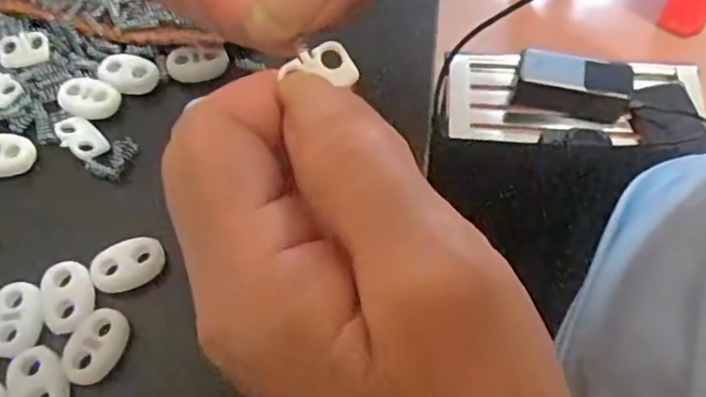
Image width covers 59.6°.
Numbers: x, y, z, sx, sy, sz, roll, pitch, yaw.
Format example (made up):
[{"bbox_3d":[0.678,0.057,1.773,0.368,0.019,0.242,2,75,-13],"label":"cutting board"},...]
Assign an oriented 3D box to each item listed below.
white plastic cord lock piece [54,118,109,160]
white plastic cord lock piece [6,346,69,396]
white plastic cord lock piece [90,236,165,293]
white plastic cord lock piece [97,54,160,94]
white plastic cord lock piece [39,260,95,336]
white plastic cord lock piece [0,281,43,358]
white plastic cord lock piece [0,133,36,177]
[{"bbox_3d":[-0.095,-0.022,0.216,0.013,0.004,0.019,-42,69,-19],"label":"white plastic cord lock piece"},{"bbox_3d":[-0.090,0.053,0.175,0.015,0.004,0.022,-31,66,-15],"label":"white plastic cord lock piece"},{"bbox_3d":[-0.071,0.021,0.193,0.022,0.004,0.014,-18,64,-8],"label":"white plastic cord lock piece"},{"bbox_3d":[-0.084,-0.047,0.228,0.025,0.004,0.015,13,63,7],"label":"white plastic cord lock piece"},{"bbox_3d":[-0.087,0.029,0.187,0.015,0.004,0.022,-23,65,-11],"label":"white plastic cord lock piece"},{"bbox_3d":[-0.101,0.035,0.183,0.016,0.004,0.022,-12,63,-6],"label":"white plastic cord lock piece"},{"bbox_3d":[-0.122,-0.016,0.212,0.022,0.004,0.014,-7,63,-3],"label":"white plastic cord lock piece"}]

